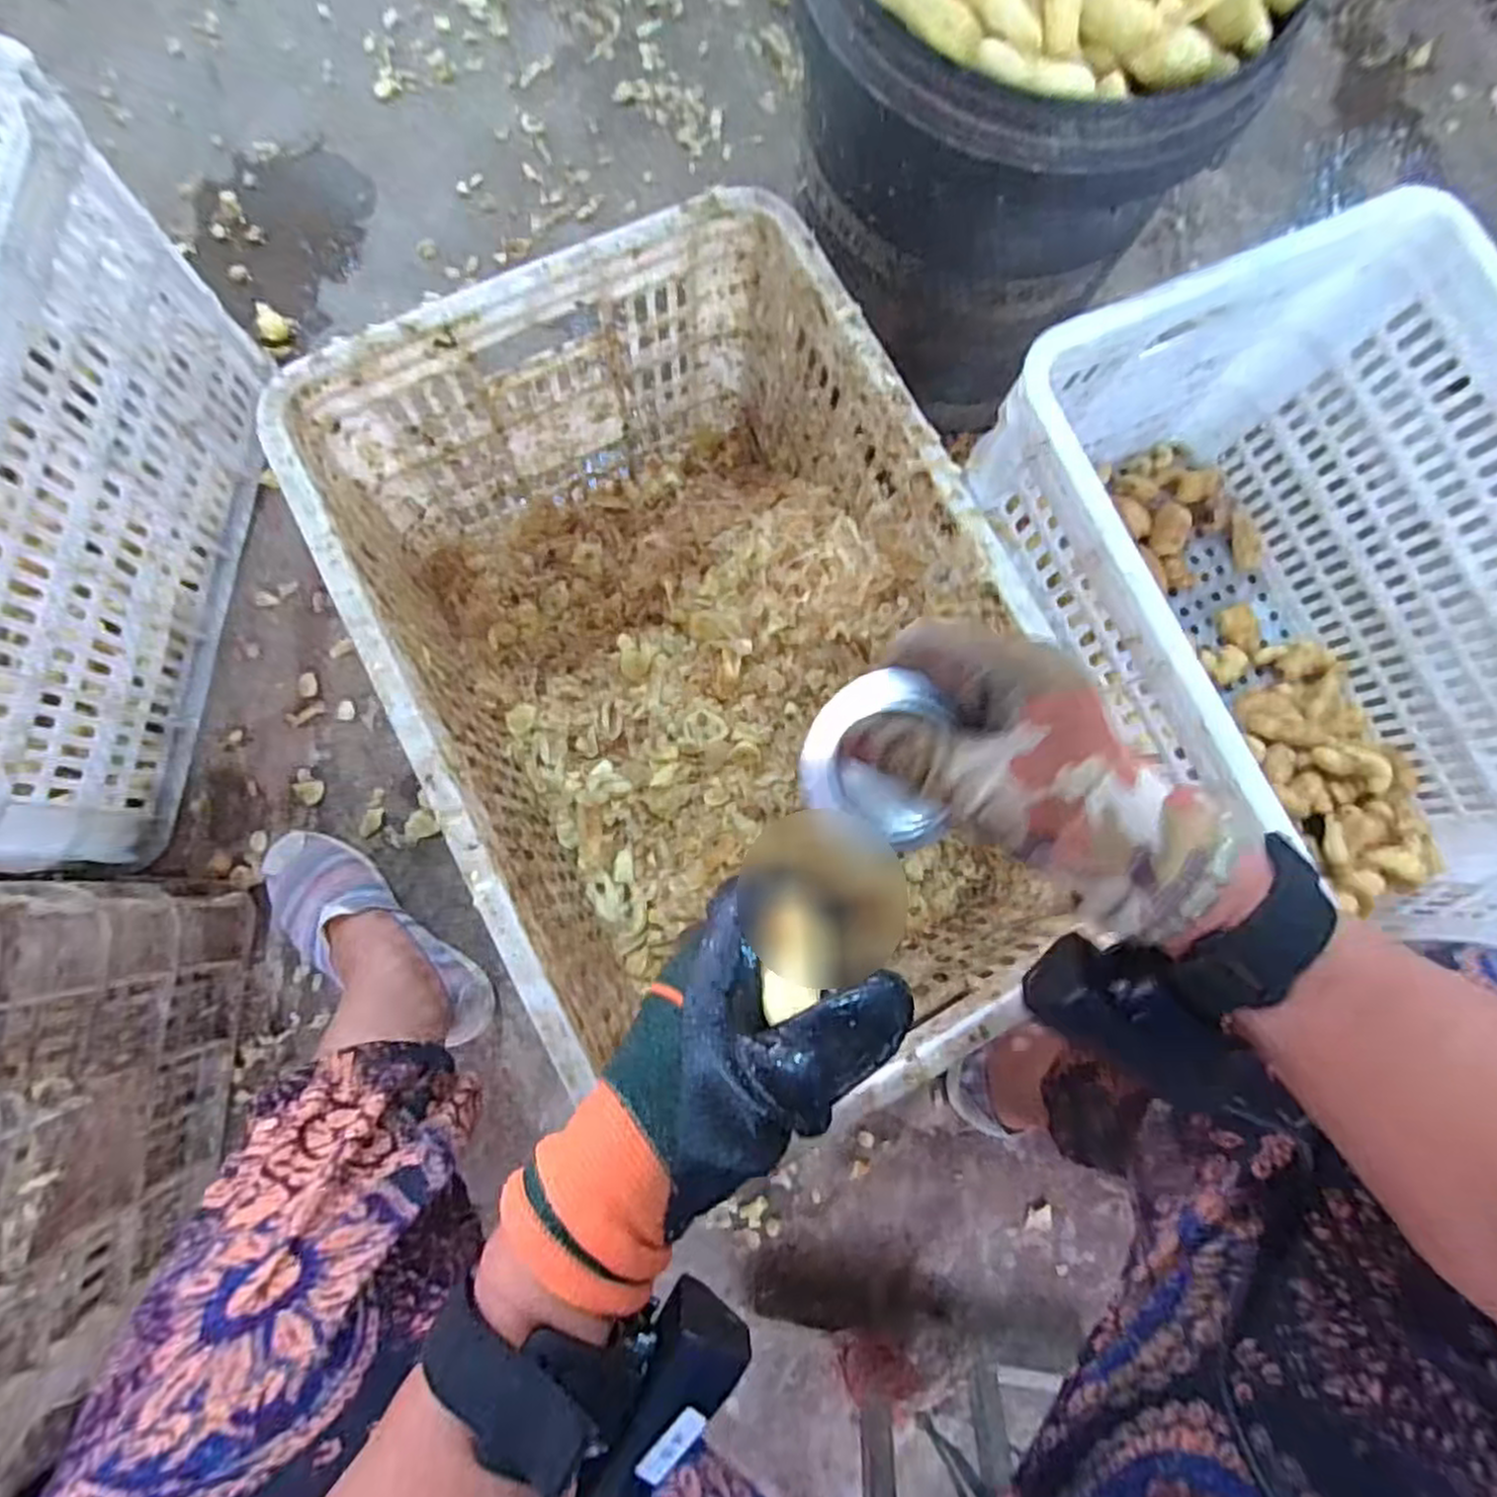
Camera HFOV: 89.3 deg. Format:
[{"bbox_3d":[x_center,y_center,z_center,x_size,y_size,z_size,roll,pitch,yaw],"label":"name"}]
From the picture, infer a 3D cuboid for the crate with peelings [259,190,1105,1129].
[{"bbox_3d":[-0.029,-0.043,0.546,0.358,0.254,0.512,-27,80,-9],"label":"crate with peelings"}]

